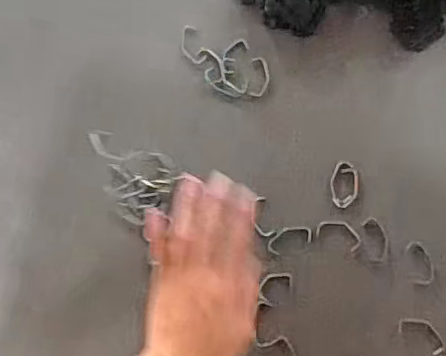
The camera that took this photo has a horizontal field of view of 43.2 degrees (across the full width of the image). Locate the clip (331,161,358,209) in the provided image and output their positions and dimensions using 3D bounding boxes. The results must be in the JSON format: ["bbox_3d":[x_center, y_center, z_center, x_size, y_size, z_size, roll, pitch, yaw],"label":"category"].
[{"bbox_3d":[0.101,0.005,0.469,0.022,0.004,0.038,3,87,8],"label":"clip"}]

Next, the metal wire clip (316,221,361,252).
[{"bbox_3d":[0.097,0.046,0.467,0.037,0.004,0.020,22,90,8],"label":"metal wire clip"}]

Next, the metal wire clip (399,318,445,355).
[{"bbox_3d":[0.160,0.124,0.451,0.040,0.004,0.020,33,91,8],"label":"metal wire clip"}]

